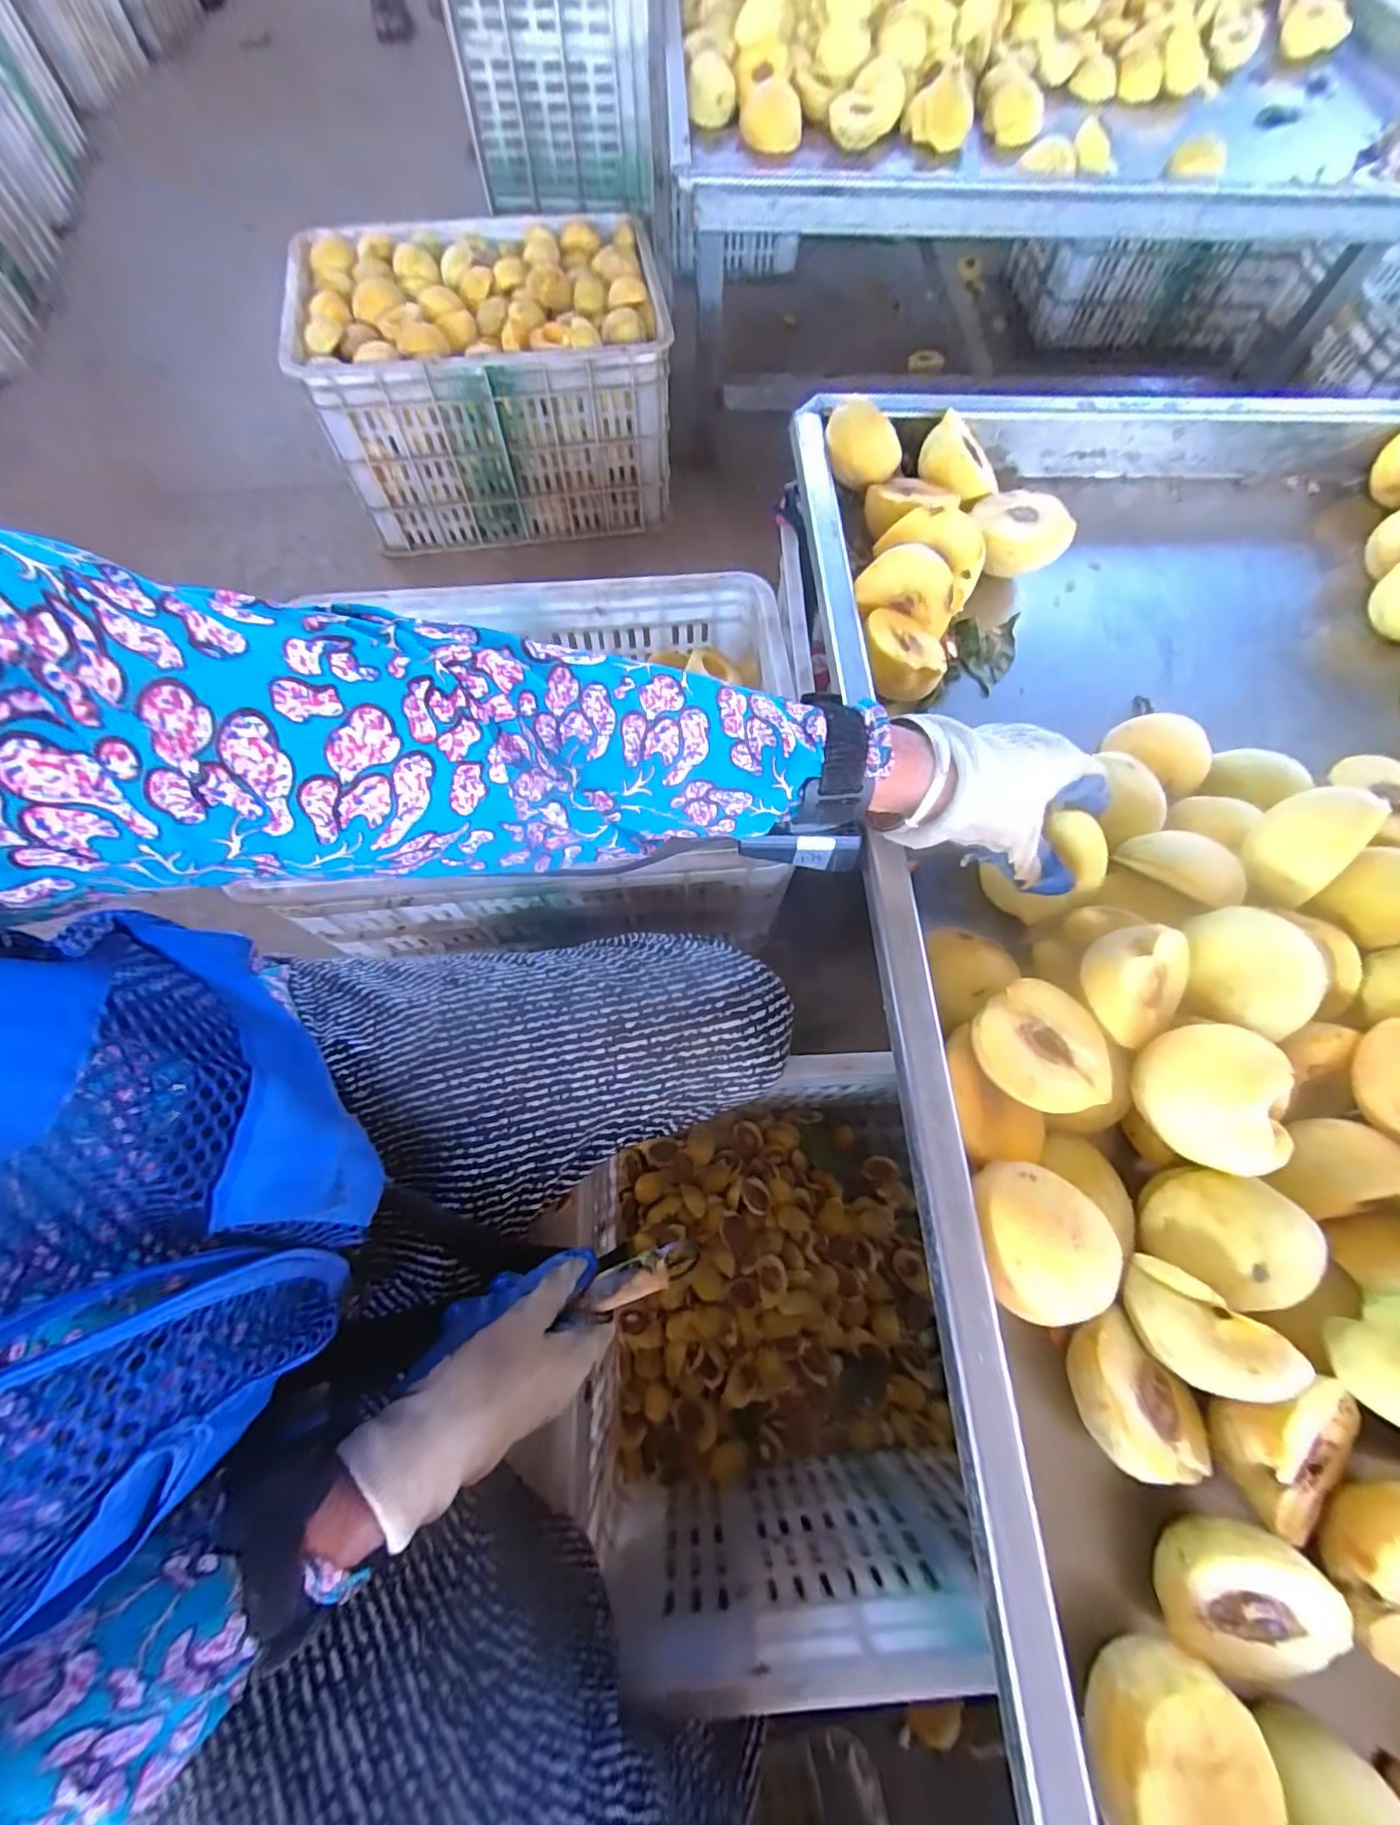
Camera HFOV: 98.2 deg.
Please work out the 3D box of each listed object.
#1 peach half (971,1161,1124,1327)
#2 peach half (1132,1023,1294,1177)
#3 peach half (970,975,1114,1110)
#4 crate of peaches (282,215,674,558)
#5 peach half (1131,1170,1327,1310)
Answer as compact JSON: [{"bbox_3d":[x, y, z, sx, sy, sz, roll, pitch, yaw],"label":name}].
[{"bbox_3d":[0.156,0.150,0.277,0.053,0.040,0.064,-3,68,-2],"label":"peach half"},{"bbox_3d":[0.241,0.085,0.288,0.026,0.058,0.062,34,77,-28],"label":"peach half"},{"bbox_3d":[0.173,0.073,0.317,0.061,0.031,0.065,0,68,-1],"label":"peach half"},{"bbox_3d":[-0.325,-0.853,0.989,0.510,0.270,0.366,-11,69,-6],"label":"crate of peaches"},{"bbox_3d":[0.241,0.146,0.275,0.058,0.024,0.058,-10,67,26],"label":"peach half"}]

